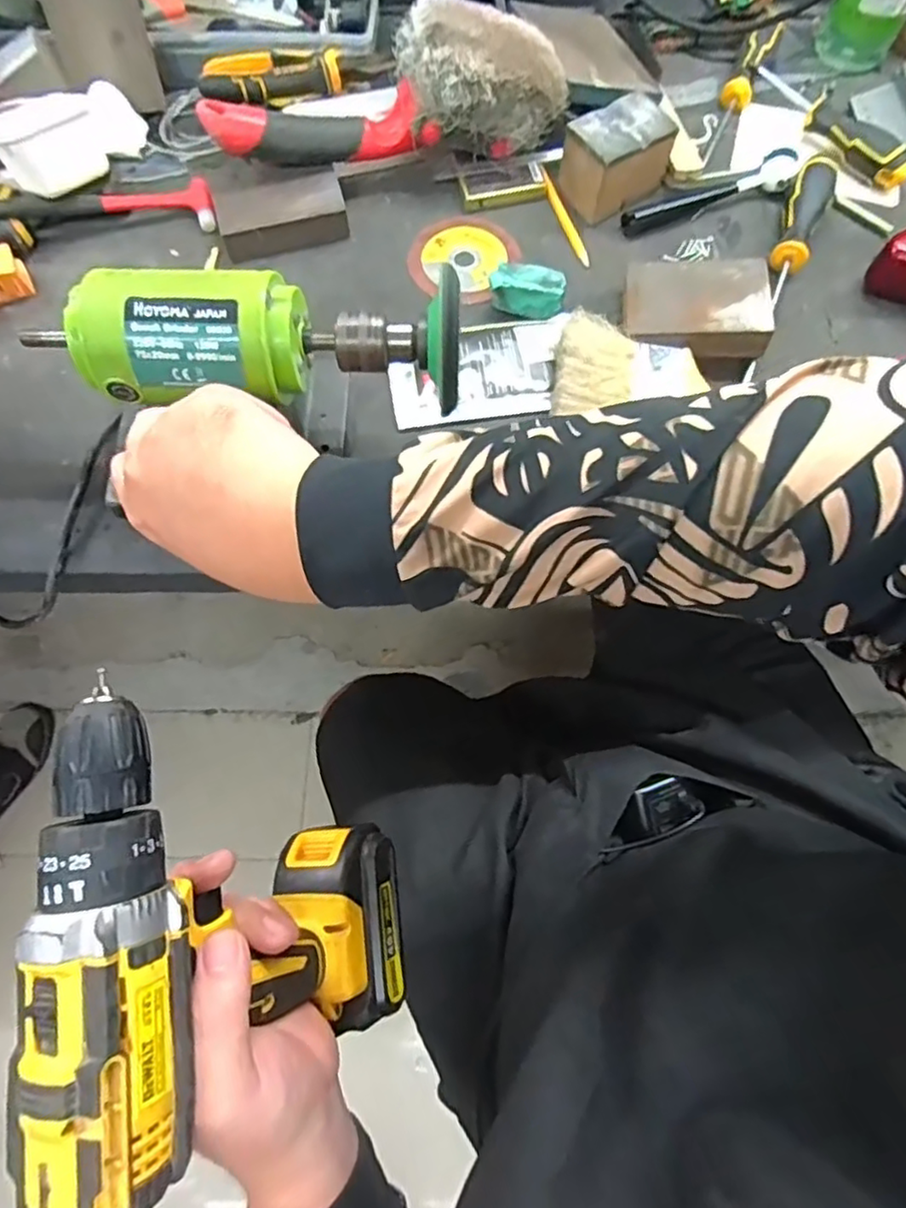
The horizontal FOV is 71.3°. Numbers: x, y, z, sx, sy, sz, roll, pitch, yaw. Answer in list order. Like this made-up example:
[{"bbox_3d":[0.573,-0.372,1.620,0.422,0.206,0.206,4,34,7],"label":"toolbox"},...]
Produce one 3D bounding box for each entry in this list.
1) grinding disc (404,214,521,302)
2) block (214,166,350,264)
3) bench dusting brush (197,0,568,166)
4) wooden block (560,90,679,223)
[{"bbox_3d":[0.006,-0.278,0.507,0.081,0.008,0.080,-1,74,3],"label":"grinding disc"},{"bbox_3d":[-0.136,-0.312,0.504,0.097,0.027,0.054,-16,70,-6],"label":"block"},{"bbox_3d":[-0.049,-0.385,0.491,0.270,0.097,0.078,-9,70,-3],"label":"bench dusting brush"},{"bbox_3d":[0.132,-0.357,0.505,0.077,0.051,0.051,-36,73,-12],"label":"wooden block"}]

